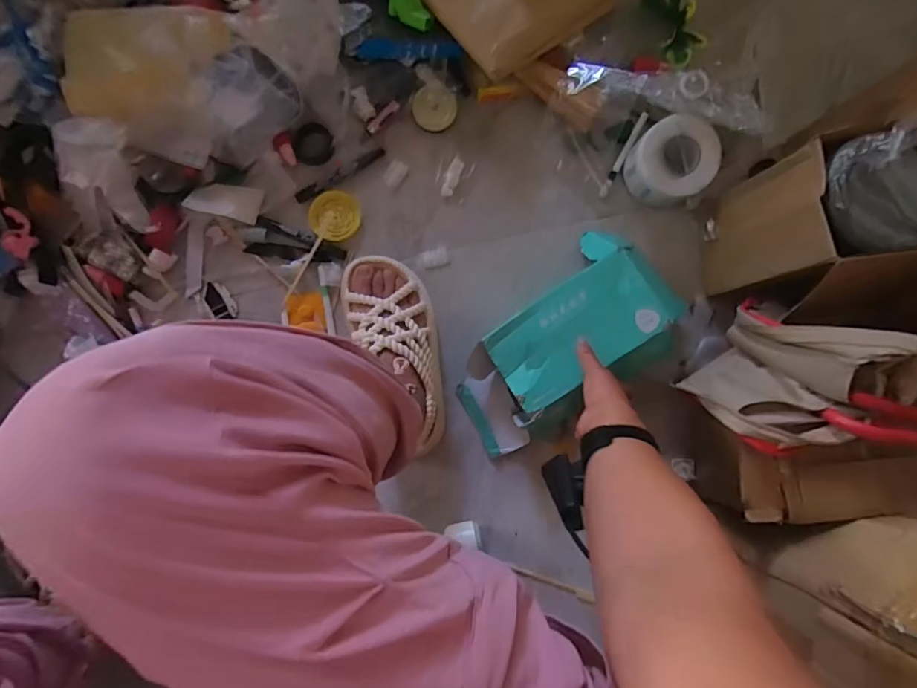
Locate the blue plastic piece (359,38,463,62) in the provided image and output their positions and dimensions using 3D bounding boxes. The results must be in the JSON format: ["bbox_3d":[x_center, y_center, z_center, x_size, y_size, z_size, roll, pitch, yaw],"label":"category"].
[{"bbox_3d":[-0.060,-0.367,0.624,0.128,0.021,0.017,-4,88,-3],"label":"blue plastic piece"}]

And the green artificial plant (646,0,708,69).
[{"bbox_3d":[0.291,-0.431,0.659,0.047,0.049,0.113,-20,89,-3],"label":"green artificial plant"}]

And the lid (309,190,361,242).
[{"bbox_3d":[-0.162,-0.168,0.656,0.064,0.007,0.065,0,88,-3],"label":"lid"}]

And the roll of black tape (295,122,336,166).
[{"bbox_3d":[-0.189,-0.261,0.652,0.048,0.007,0.053,-19,89,-3],"label":"roll of black tape"}]

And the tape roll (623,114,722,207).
[{"bbox_3d":[0.268,-0.230,0.628,0.090,0.067,0.091,2,88,-3],"label":"tape roll"}]

